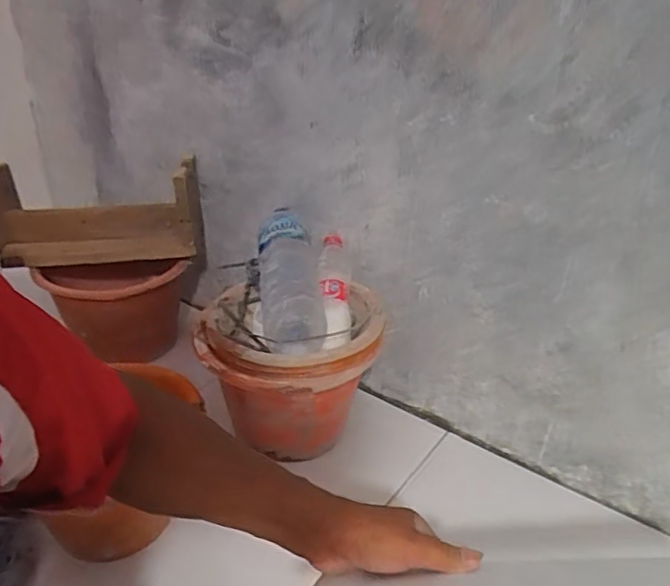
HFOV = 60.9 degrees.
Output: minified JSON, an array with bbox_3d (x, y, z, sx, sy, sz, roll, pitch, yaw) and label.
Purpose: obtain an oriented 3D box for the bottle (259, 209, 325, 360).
[{"bbox_3d":[-0.065,-0.015,0.820,0.083,0.104,0.248,-3,30,-8],"label":"bottle"}]

